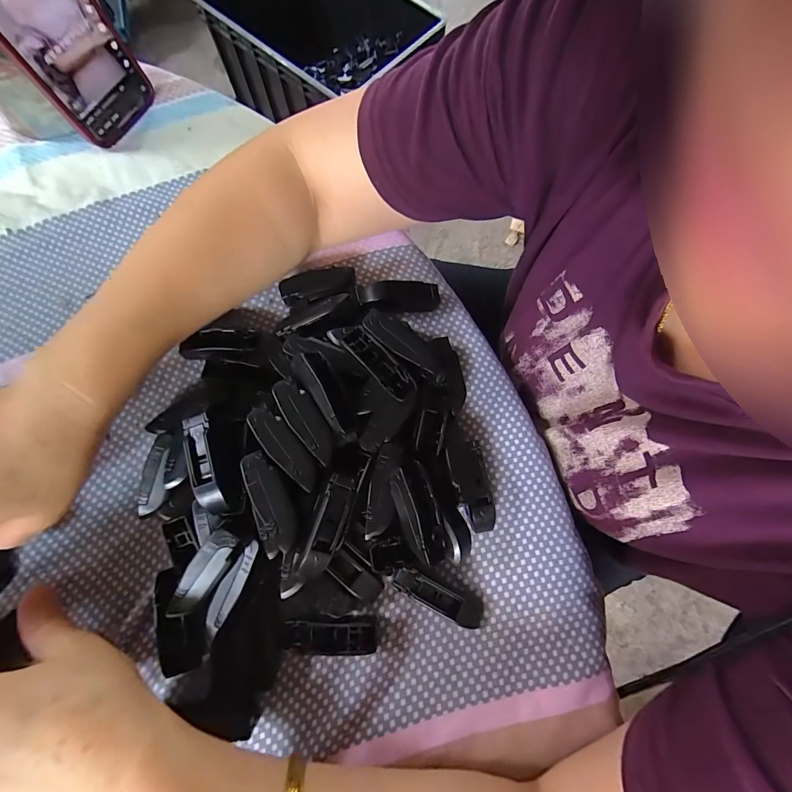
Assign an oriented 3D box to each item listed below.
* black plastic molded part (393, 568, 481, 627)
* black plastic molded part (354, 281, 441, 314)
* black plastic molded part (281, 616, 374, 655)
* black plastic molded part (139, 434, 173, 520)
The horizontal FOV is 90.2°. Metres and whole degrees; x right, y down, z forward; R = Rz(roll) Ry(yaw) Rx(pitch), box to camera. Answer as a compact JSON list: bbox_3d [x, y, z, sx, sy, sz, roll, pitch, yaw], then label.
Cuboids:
[{"bbox_3d":[0.025,0.119,0.234,0.056,0.014,0.015,28,75,7],"label":"black plastic molded part"},{"bbox_3d":[0.003,-0.071,0.286,0.059,0.020,0.016,-2,73,-19],"label":"black plastic molded part"},{"bbox_3d":[-0.038,0.136,0.227,0.052,0.017,0.018,1,74,-1],"label":"black plastic molded part"},{"bbox_3d":[-0.145,0.048,0.239,0.016,0.005,0.052,12,89,2],"label":"black plastic molded part"}]

